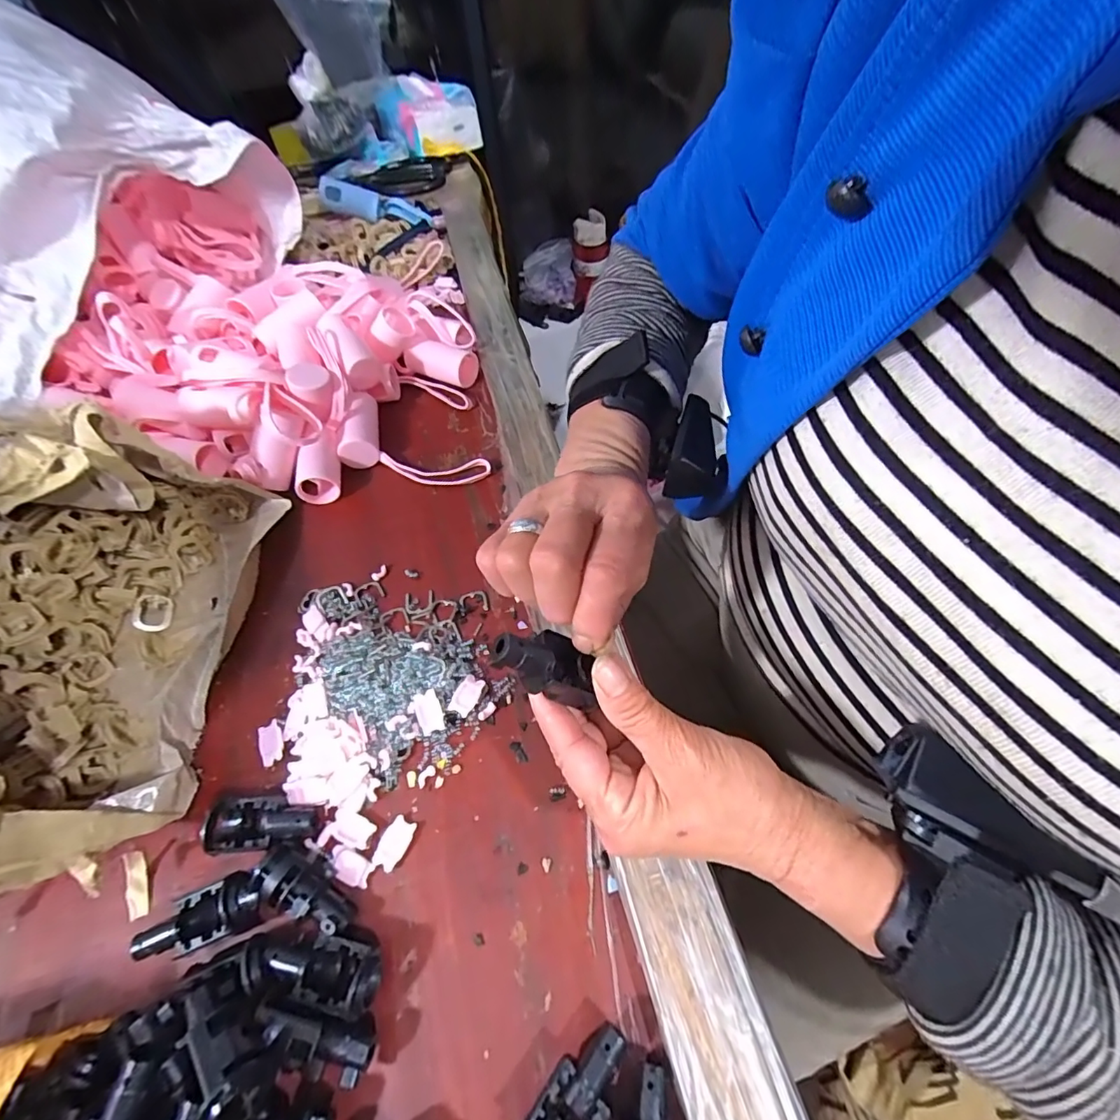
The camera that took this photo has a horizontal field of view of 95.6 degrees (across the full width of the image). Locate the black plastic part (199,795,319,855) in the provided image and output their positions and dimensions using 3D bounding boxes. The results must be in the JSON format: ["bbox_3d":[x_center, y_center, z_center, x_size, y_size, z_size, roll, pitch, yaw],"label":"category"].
[{"bbox_3d":[-0.158,0.140,0.270,0.056,0.018,0.025,-6,56,0],"label":"black plastic part"}]

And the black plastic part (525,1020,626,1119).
[{"bbox_3d":[0.007,0.219,0.208,0.024,0.021,0.053,32,64,22],"label":"black plastic part"}]

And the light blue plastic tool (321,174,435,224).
[{"bbox_3d":[-0.208,-0.403,0.574,0.127,0.040,0.024,12,58,12],"label":"light blue plastic tool"}]

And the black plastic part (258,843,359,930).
[{"bbox_3d":[-0.125,0.164,0.250,0.047,0.019,0.024,25,62,19],"label":"black plastic part"}]

